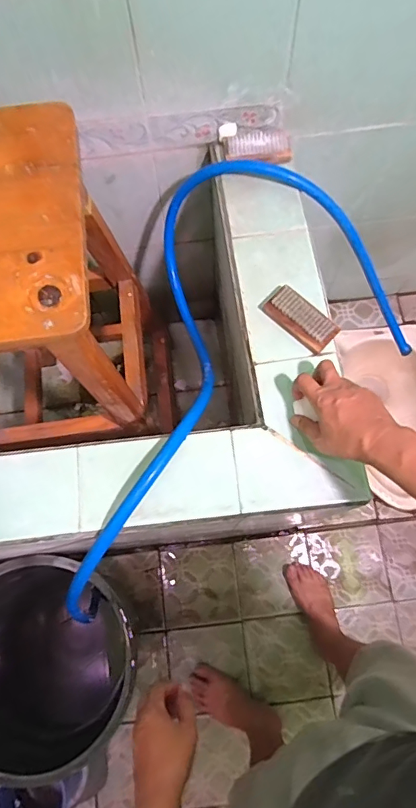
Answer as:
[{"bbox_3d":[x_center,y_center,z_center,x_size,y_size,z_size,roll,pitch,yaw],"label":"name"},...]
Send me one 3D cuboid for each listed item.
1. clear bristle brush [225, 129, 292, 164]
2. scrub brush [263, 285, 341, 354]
[{"bbox_3d":[0.078,-0.399,0.747,0.098,0.025,0.048,6,73,3],"label":"clear bristle brush"},{"bbox_3d":[0.127,-0.115,0.661,0.098,0.025,0.046,43,78,13],"label":"scrub brush"}]

